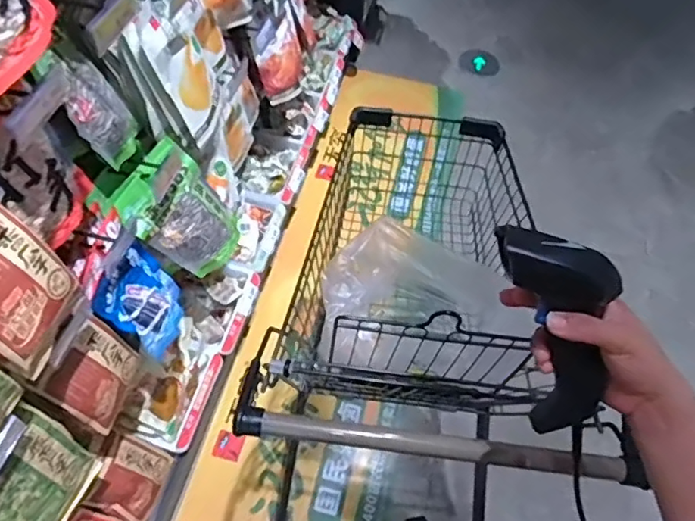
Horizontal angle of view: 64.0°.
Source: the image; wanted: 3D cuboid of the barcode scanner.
[{"bbox_3d":[0.175,0.054,0.443,0.081,0.175,0.050,-21,18,-17],"label":"barcode scanner"}]

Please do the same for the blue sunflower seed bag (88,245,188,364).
[{"bbox_3d":[-0.363,0.066,1.003,0.019,0.211,0.161,-9,51,16],"label":"blue sunflower seed bag"}]

